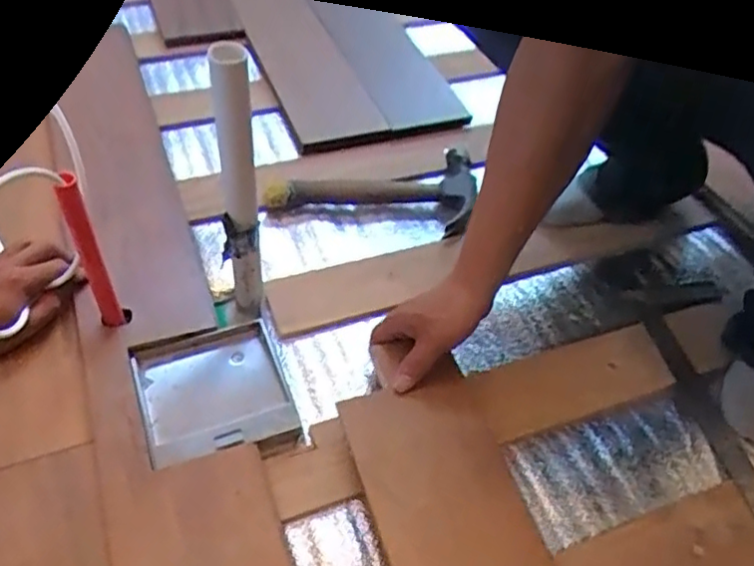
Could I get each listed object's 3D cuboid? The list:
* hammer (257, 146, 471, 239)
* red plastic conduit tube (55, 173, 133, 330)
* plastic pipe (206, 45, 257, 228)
[{"bbox_3d":[-0.006,-0.139,0.893,0.272,0.041,0.152,7,47,1],"label":"hammer"},{"bbox_3d":[-0.264,-0.022,0.607,0.025,0.190,0.016,-19,54,-19],"label":"red plastic conduit tube"},{"bbox_3d":[-0.129,-0.079,0.621,0.031,0.319,0.023,-12,52,-14],"label":"plastic pipe"}]

